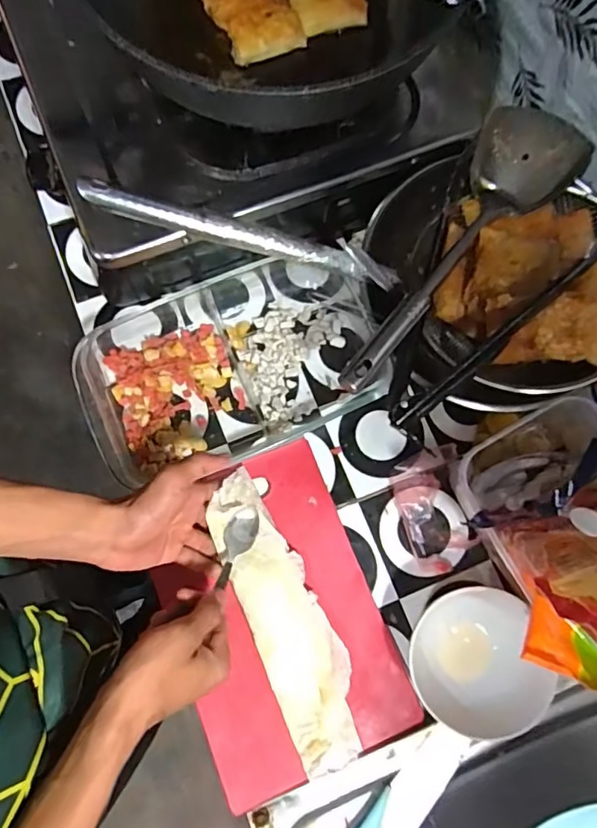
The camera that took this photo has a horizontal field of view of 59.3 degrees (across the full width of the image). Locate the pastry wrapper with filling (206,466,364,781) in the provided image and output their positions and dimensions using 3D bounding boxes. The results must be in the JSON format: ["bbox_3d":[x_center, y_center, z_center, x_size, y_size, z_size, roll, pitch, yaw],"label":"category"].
[{"bbox_3d":[-0.012,0.180,0.468,0.069,0.026,0.261,-22,83,-6],"label":"pastry wrapper with filling"}]

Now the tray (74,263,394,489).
[{"bbox_3d":[-0.060,-0.050,0.520,0.289,0.046,0.175,-20,79,-6],"label":"tray"}]

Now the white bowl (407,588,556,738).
[{"bbox_3d":[0.151,0.209,0.455,0.107,0.060,0.112,0,77,-2],"label":"white bowl"}]

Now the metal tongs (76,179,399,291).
[{"bbox_3d":[-0.038,-0.148,0.437,0.265,0.018,0.022,10,76,-18],"label":"metal tongs"}]

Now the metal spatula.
[{"bbox_3d":[0.141,-0.139,0.458,0.091,0.038,0.318,34,78,6],"label":"metal spatula"}]

